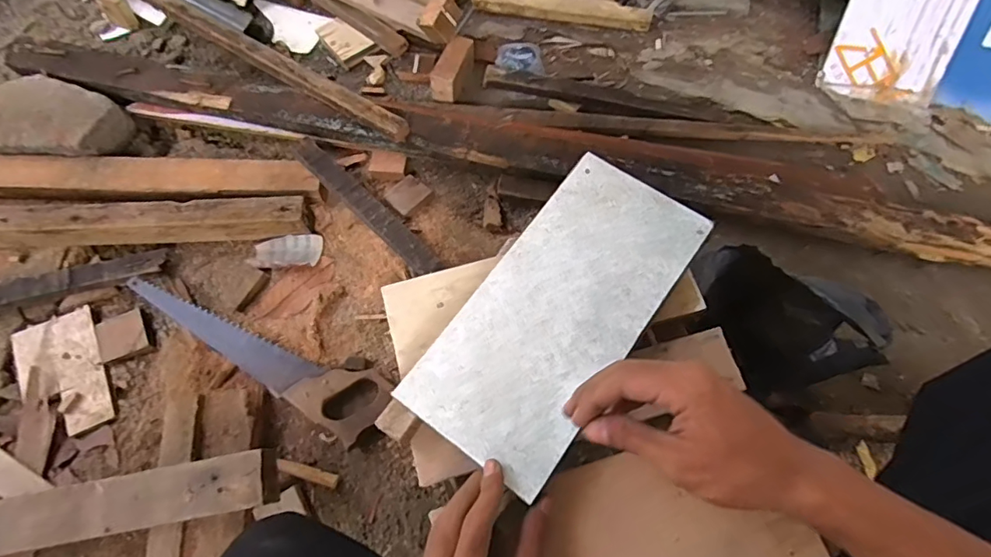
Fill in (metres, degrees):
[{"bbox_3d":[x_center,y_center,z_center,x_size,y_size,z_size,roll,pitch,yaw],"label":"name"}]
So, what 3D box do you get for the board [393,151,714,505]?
[{"bbox_3d":[0.055,0.021,0.426,0.132,0.008,0.276,35,72,14],"label":"board"}]

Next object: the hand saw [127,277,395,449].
[{"bbox_3d":[-0.317,0.083,0.698,0.381,0.033,0.090,30,70,11],"label":"hand saw"}]

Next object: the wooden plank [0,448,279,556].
[{"bbox_3d":[-0.675,0.301,0.562,0.869,0.027,0.061,-11,76,-1],"label":"wooden plank"}]

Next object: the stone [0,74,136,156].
[{"bbox_3d":[-0.696,-0.234,0.810,0.206,0.084,0.131,17,68,6],"label":"stone"}]

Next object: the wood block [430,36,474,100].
[{"bbox_3d":[-0.071,-0.348,0.856,0.044,0.060,0.103,19,68,7],"label":"wood block"}]

